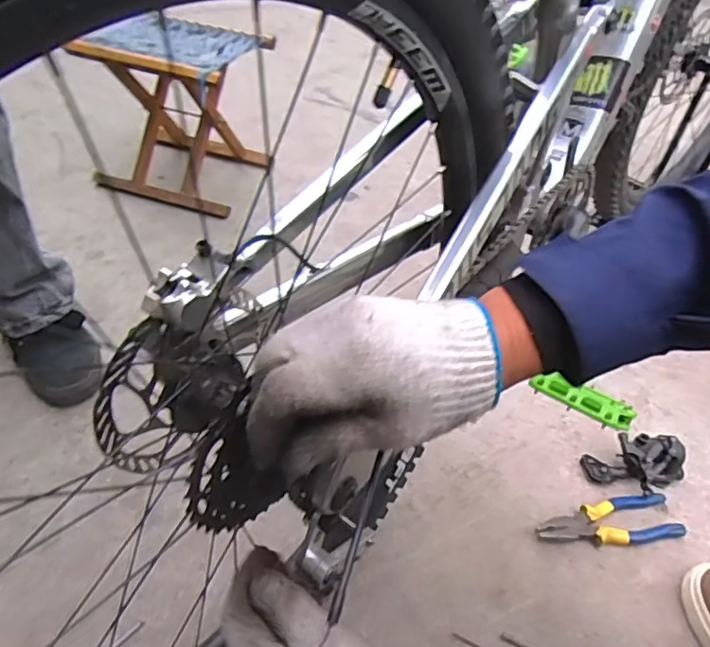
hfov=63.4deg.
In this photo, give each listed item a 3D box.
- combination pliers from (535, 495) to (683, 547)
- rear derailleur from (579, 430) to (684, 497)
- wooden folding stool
[{"bbox_3d":[0.327,0.263,0.751,0.190,0.023,0.062,-4,45,-9],"label":"combination pliers"},{"bbox_3d":[0.390,0.192,0.791,0.127,0.063,0.076,-9,46,-14],"label":"rear derailleur"},{"bbox_3d":[-0.356,-0.413,1.166,0.293,0.260,0.261,16,45,12],"label":"wooden folding stool"}]

